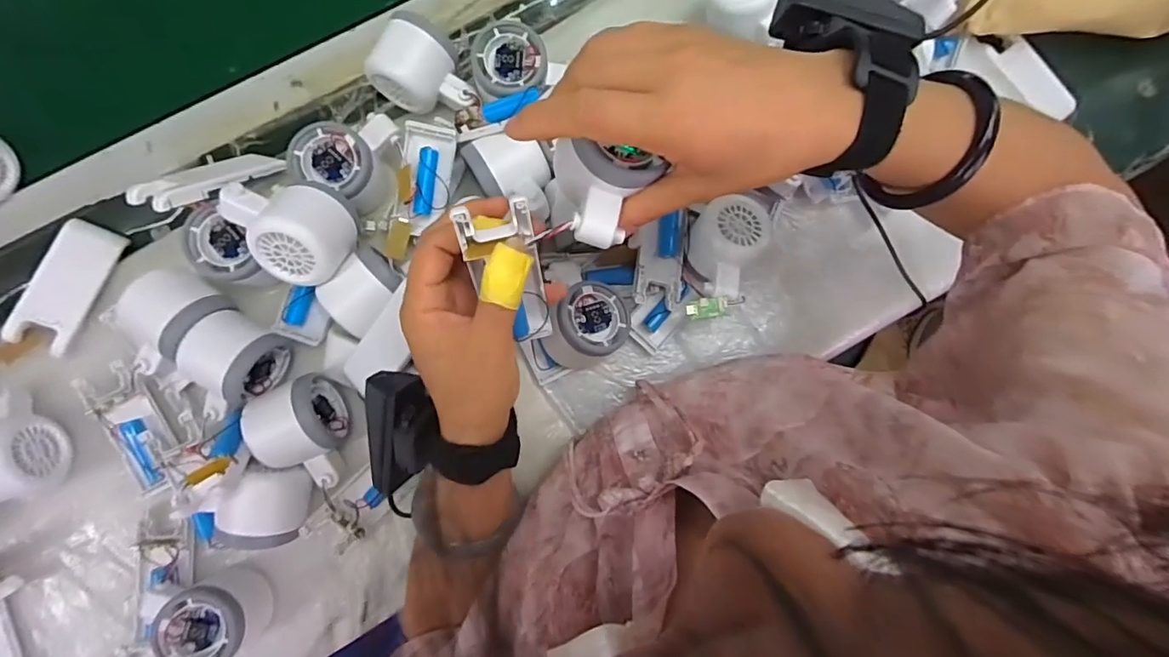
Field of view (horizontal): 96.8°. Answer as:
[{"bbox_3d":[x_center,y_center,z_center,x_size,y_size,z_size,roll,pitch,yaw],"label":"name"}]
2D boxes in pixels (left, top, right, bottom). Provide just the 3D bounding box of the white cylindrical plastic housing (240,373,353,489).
[{"bbox_3d":[-0.208,0.079,0.382,0.058,0.048,0.079,-23,89,-4],"label":"white cylindrical plastic housing"}]

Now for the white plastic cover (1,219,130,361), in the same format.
[{"bbox_3d":[-0.405,-0.034,0.406,0.040,0.010,0.102,28,84,-27],"label":"white plastic cover"}]

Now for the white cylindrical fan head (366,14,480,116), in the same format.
[{"bbox_3d":[-0.124,-0.205,0.422,0.077,0.056,0.058,27,86,-2],"label":"white cylindrical fan head"}]

